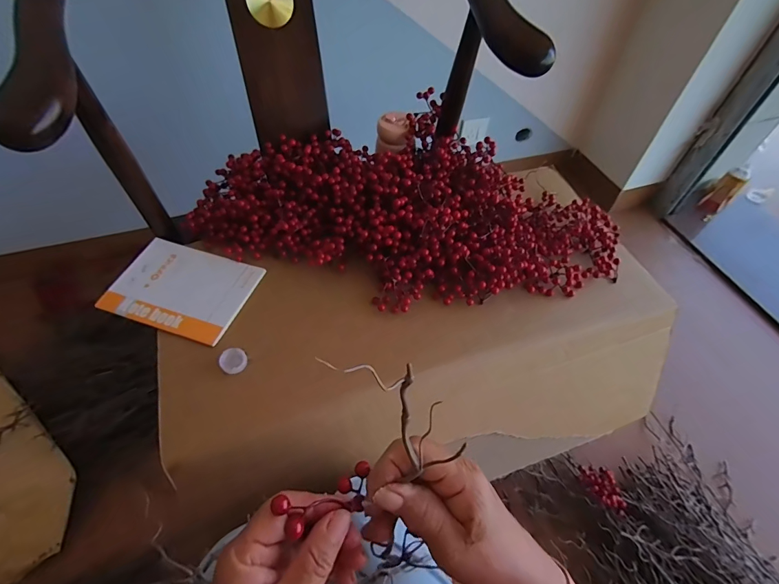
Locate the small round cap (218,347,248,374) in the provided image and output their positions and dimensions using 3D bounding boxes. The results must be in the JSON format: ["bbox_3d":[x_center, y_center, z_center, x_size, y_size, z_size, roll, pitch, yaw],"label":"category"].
[{"bbox_3d":[-0.203,0.090,0.509,0.032,0.012,0.034,1,53,-2],"label":"small round cap"}]

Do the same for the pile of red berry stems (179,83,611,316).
[{"bbox_3d":[0.024,-0.123,0.611,0.679,0.119,0.286,0,53,-3],"label":"pile of red berry stems"}]

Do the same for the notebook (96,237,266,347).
[{"bbox_3d":[-0.307,-0.008,0.580,0.199,0.006,0.139,17,54,10],"label":"notebook"}]

